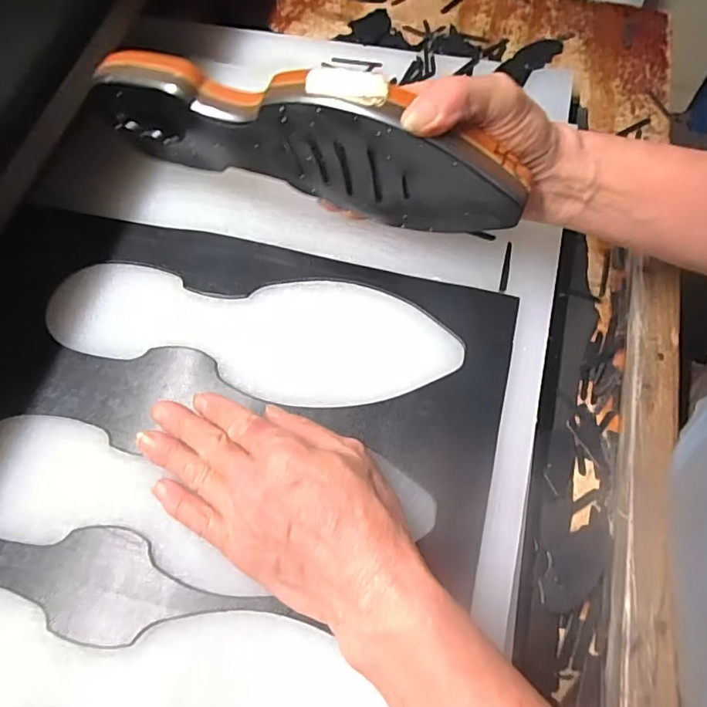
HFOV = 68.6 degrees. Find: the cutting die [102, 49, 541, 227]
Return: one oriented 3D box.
[{"bbox_3d":[-0.036,-0.135,0.331,0.281,0.097,0.023,18,66,14],"label":"cutting die"}]

